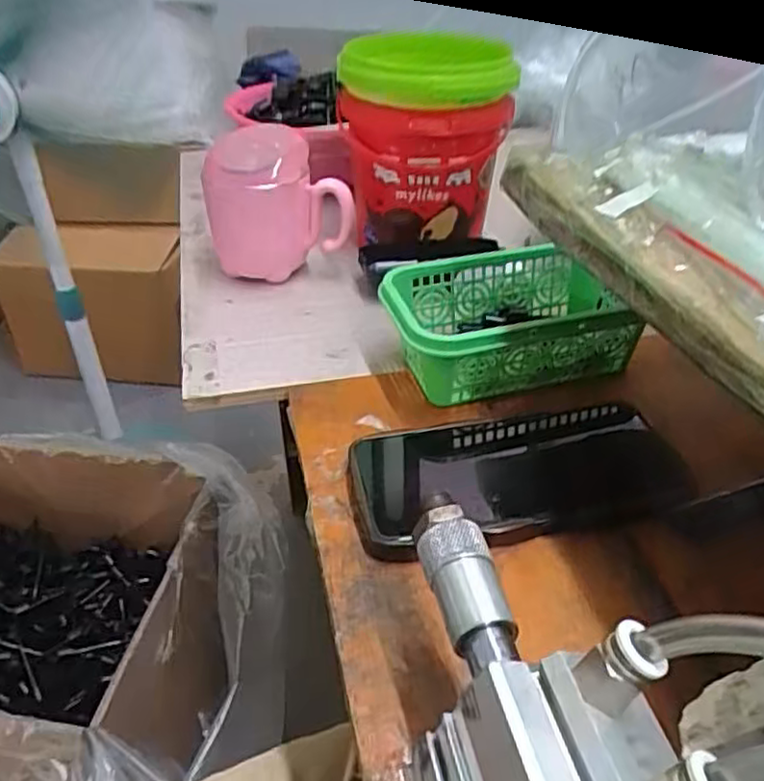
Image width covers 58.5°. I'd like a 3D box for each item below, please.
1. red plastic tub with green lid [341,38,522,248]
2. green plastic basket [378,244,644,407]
[{"bbox_3d":[0.033,-0.210,0.555,0.131,0.140,0.143,0,37,0],"label":"red plastic tub with green lid"},{"bbox_3d":[0.075,-0.042,0.430,0.138,0.056,0.094,-10,38,-13],"label":"green plastic basket"}]

